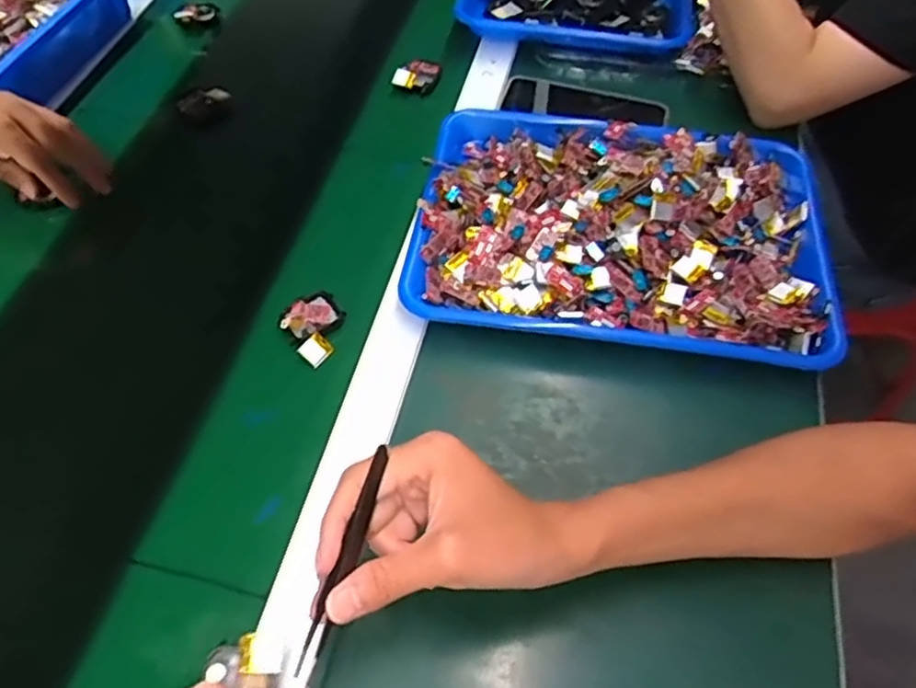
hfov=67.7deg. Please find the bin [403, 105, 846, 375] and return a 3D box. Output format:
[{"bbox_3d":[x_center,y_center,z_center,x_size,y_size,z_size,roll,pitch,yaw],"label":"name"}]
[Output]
[{"bbox_3d":[0.132,-0.097,0.564,0.322,0.049,0.231,9,57,5],"label":"bin"}]

